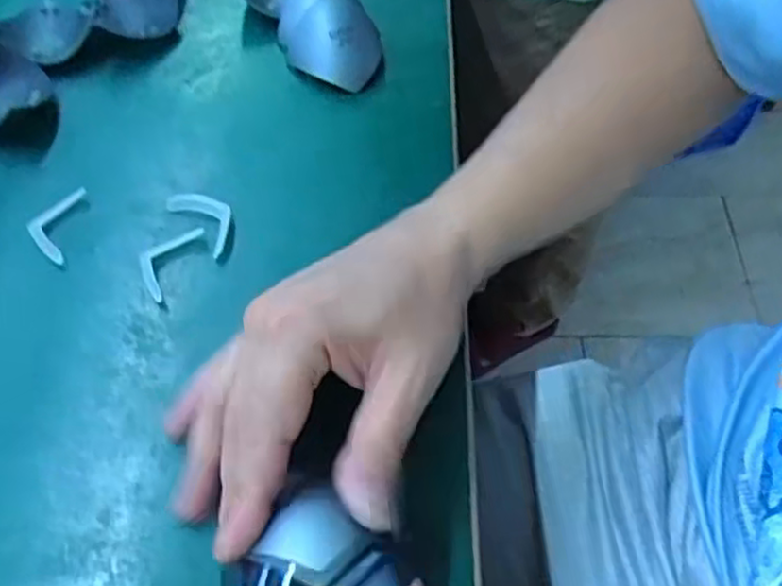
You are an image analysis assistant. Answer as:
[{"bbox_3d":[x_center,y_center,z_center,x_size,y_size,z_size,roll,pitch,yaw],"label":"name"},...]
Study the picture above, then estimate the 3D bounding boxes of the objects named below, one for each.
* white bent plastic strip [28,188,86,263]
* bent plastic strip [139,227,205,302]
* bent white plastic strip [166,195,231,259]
[{"bbox_3d":[-0.181,-0.037,0.395,0.025,0.010,0.047,4,60,1],"label":"white bent plastic strip"},{"bbox_3d":[-0.119,-0.019,0.385,0.024,0.005,0.045,21,62,11],"label":"bent plastic strip"},{"bbox_3d":[-0.099,-0.041,0.400,0.024,0.010,0.047,-38,66,-23],"label":"bent white plastic strip"}]

